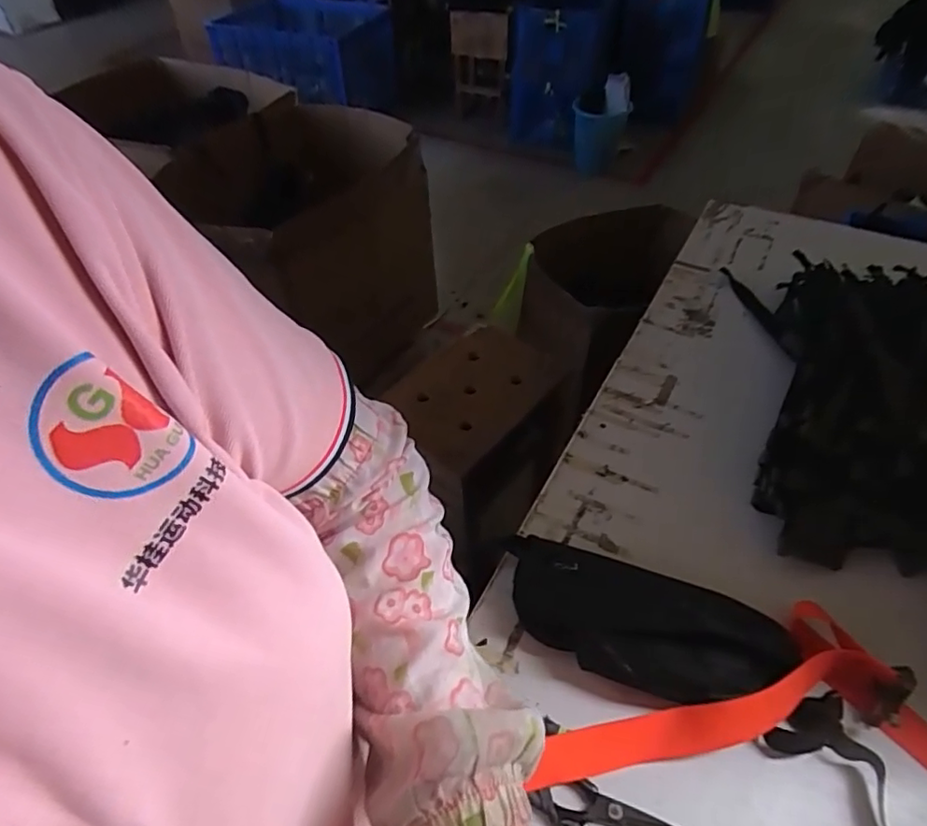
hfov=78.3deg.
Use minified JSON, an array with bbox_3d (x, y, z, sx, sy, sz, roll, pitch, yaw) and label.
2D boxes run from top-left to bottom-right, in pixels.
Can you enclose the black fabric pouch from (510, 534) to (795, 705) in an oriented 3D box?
[{"bbox_3d":[0.170,0.208,0.570,0.268,0.089,0.106,17,51,17],"label":"black fabric pouch"}]

